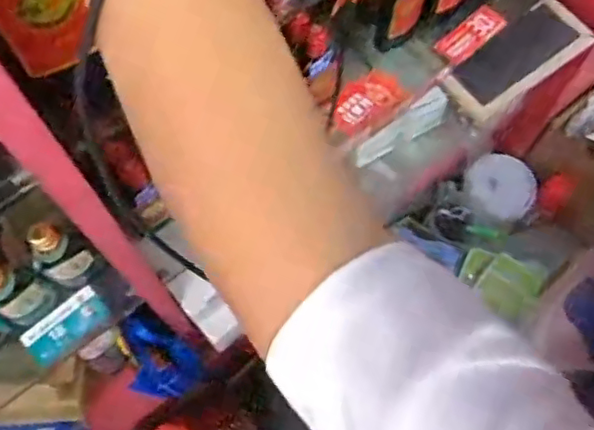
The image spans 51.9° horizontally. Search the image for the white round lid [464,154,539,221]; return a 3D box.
[{"bbox_3d":[0.474,-0.069,1.423,0.151,0.014,0.161,1,82,-6],"label":"white round lid"}]

